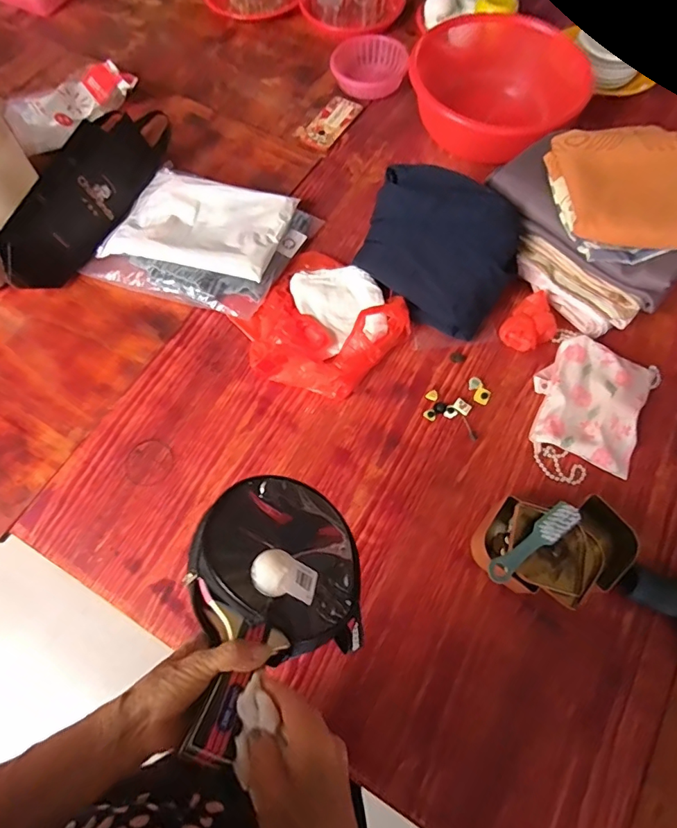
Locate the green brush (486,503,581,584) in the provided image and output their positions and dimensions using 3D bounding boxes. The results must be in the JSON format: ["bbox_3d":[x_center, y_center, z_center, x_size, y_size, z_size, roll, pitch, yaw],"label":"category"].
[{"bbox_3d":[0.252,0.164,0.609,0.146,0.018,0.032,-34,72,-12],"label":"green brush"}]

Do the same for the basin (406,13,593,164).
[{"bbox_3d":[0.322,-0.704,1.012,0.358,0.120,0.358,0,70,0],"label":"basin"}]

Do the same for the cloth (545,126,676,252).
[{"bbox_3d":[0.473,-0.359,0.721,0.246,0.063,0.231,2,68,1],"label":"cloth"}]

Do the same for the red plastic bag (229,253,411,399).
[{"bbox_3d":[-0.039,-0.154,0.794,0.248,0.059,0.258,42,75,14],"label":"red plastic bag"}]

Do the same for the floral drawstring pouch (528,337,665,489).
[{"bbox_3d":[0.397,-0.007,0.748,0.171,0.040,0.245,25,72,9],"label":"floral drawstring pouch"}]

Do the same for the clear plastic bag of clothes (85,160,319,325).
[{"bbox_3d":[-0.257,-0.326,0.862,0.356,0.050,0.285,22,67,11],"label":"clear plastic bag of clothes"}]

